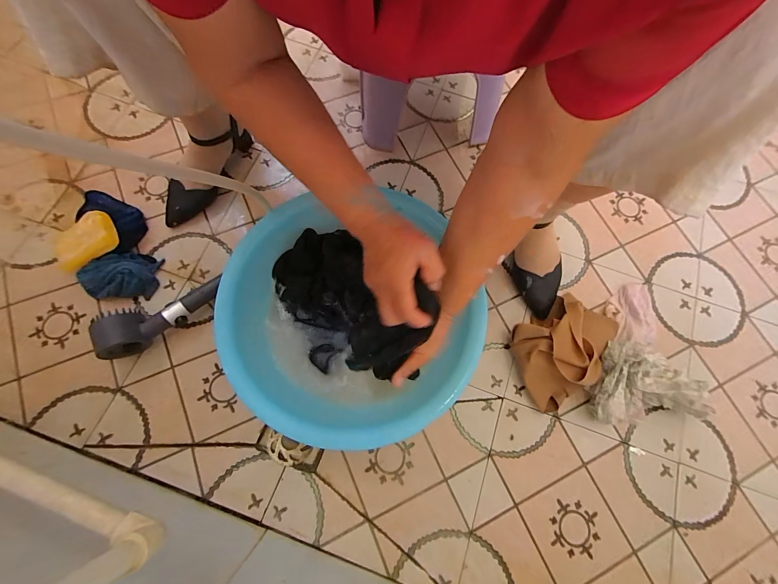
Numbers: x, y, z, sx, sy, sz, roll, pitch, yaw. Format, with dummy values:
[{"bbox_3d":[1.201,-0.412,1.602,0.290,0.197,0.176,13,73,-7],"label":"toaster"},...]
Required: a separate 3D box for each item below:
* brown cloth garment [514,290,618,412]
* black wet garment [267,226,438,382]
[{"bbox_3d":[0.302,0.087,0.548,0.191,0.079,0.139,-30,77,-11],"label":"brown cloth garment"},{"bbox_3d":[-0.079,0.010,0.468,0.157,0.168,0.252,-37,77,-10],"label":"black wet garment"}]

